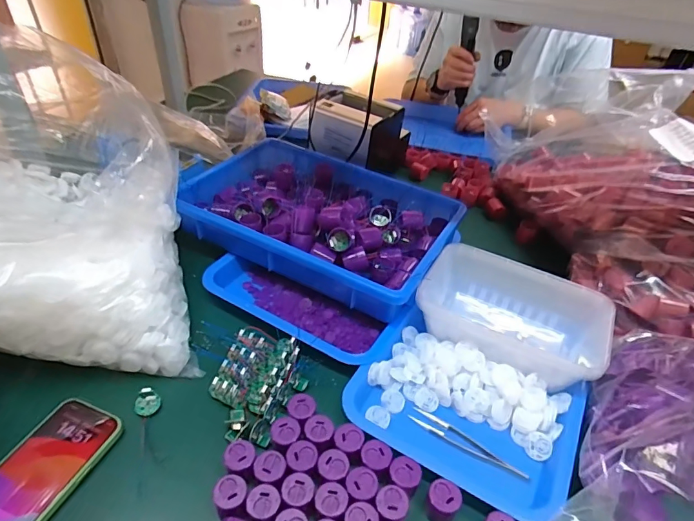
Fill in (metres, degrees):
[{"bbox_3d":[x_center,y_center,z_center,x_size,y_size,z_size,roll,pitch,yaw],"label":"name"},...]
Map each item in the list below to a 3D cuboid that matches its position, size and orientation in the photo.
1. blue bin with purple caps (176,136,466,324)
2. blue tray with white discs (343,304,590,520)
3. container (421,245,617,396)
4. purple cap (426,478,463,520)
[{"bbox_3d":[-0.037,-0.077,0.651,0.373,0.066,0.256,21,42,19],"label":"blue bin with purple caps"},{"bbox_3d":[0.123,0.155,0.469,0.221,0.034,0.201,24,43,23],"label":"blue tray with white discs"},{"bbox_3d":[0.196,0.068,0.540,0.210,0.074,0.132,20,42,19],"label":"container"},{"bbox_3d":[0.085,0.217,0.392,0.028,0.034,0.026,2,39,-2],"label":"purple cap"}]

